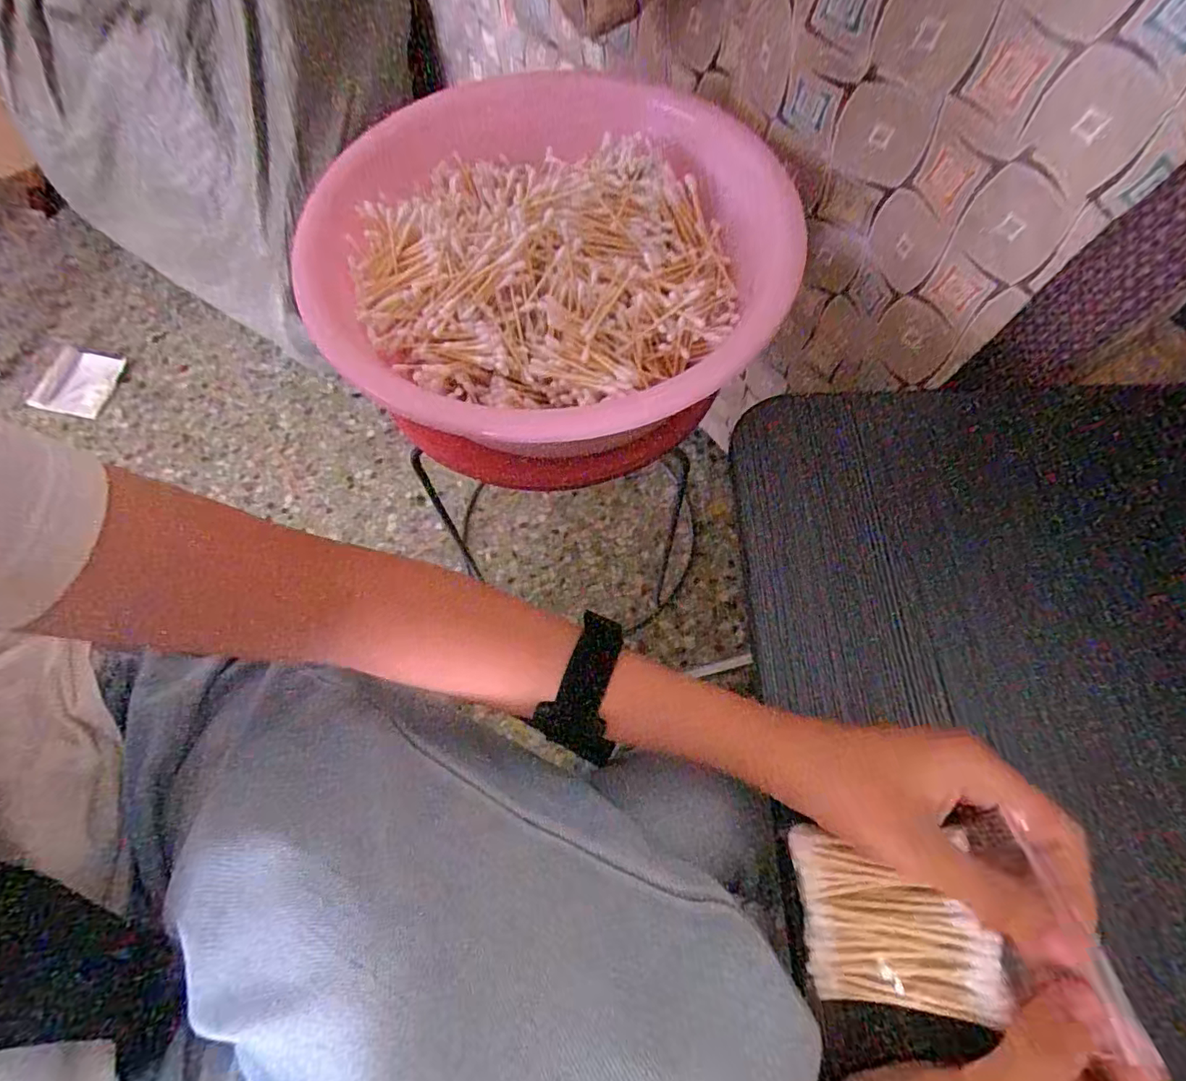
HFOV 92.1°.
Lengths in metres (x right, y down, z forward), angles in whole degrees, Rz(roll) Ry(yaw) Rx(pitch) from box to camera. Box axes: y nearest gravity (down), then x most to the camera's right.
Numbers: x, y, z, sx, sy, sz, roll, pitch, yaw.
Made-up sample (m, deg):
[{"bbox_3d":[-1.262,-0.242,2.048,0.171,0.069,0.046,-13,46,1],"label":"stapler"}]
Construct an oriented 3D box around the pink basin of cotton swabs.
[{"bbox_3d":[-0.023,-0.216,0.442,0.338,0.097,0.374,24,69,11],"label":"pink basin of cotton swabs"}]

